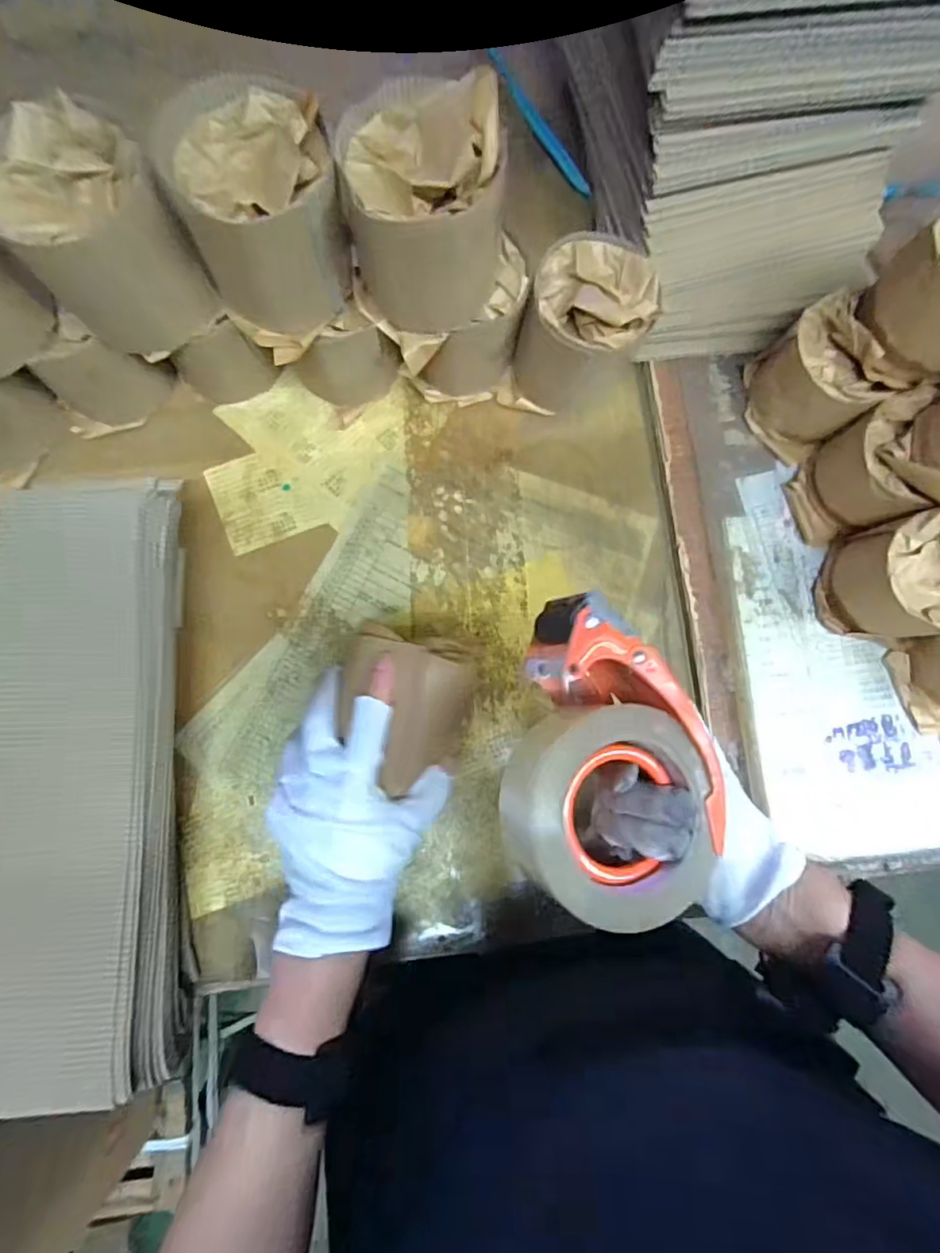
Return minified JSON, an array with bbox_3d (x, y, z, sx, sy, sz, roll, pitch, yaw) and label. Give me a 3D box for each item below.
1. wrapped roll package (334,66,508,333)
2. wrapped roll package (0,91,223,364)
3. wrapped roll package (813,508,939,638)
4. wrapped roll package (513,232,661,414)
[{"bbox_3d":[-0.027,-0.268,0.376,0.106,0.115,0.107,7,82,-3],"label":"wrapped roll package"},{"bbox_3d":[-0.231,-0.241,0.369,0.091,0.096,0.104,-37,87,-8],"label":"wrapped roll package"},{"bbox_3d":[0.354,-0.034,0.477,0.098,0.092,0.089,18,80,-1],"label":"wrapped roll package"},{"bbox_3d":[0.092,-0.246,0.479,0.093,0.105,0.101,16,80,-1],"label":"wrapped roll package"}]

